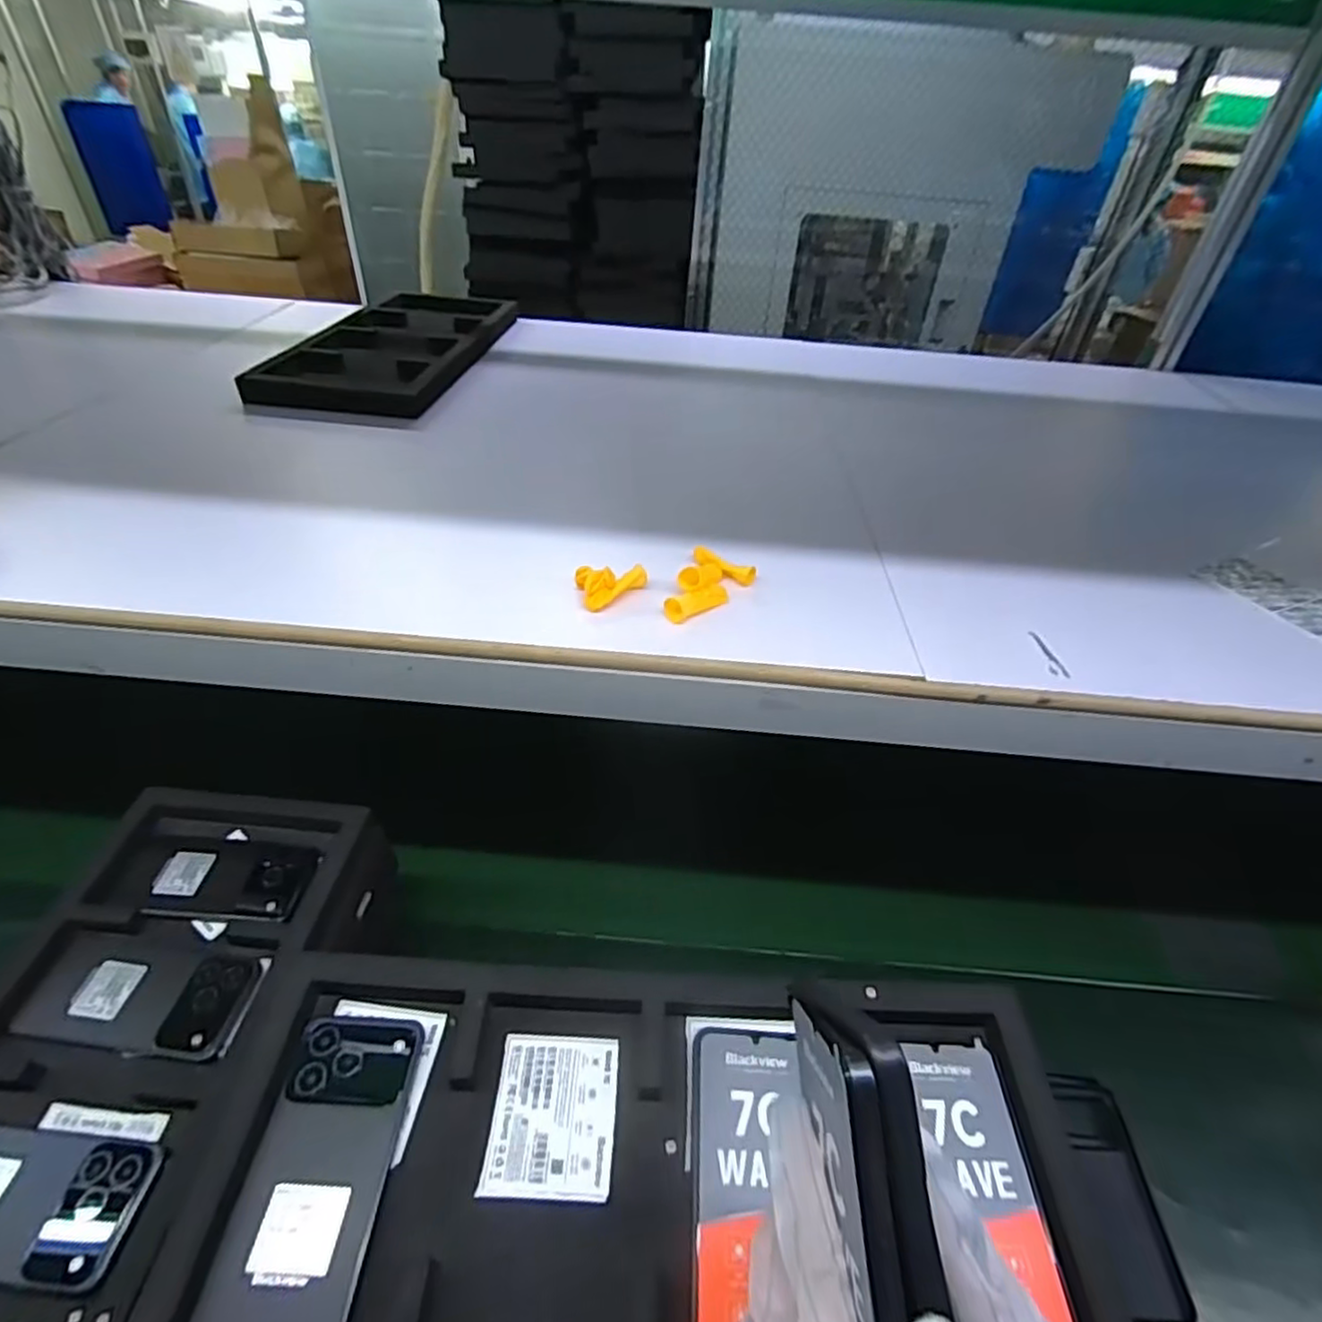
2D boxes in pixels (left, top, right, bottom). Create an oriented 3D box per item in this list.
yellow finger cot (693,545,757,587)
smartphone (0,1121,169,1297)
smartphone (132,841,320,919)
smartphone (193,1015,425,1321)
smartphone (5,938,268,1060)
[{"bbox_3d":[0.054,-0.081,0.575,0.062,0.017,0.012,33,48,30],"label":"yellow finger cot"},{"bbox_3d":[-0.408,0.340,0.425,0.157,0.007,0.077,5,41,1],"label":"smartphone"},{"bbox_3d":[-0.386,0.192,0.600,0.141,0.009,0.077,3,41,-1],"label":"smartphone"},{"bbox_3d":[-0.187,0.281,0.369,0.074,0.014,0.160,3,41,-2],"label":"smartphone"},{"bbox_3d":[-0.405,0.257,0.523,0.163,0.014,0.084,5,41,1],"label":"smartphone"}]

